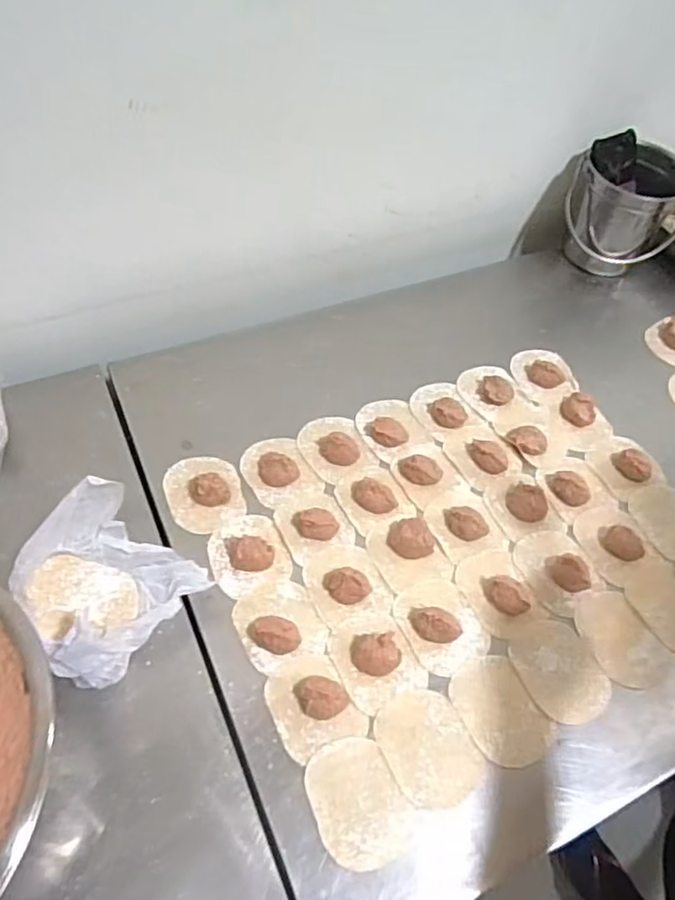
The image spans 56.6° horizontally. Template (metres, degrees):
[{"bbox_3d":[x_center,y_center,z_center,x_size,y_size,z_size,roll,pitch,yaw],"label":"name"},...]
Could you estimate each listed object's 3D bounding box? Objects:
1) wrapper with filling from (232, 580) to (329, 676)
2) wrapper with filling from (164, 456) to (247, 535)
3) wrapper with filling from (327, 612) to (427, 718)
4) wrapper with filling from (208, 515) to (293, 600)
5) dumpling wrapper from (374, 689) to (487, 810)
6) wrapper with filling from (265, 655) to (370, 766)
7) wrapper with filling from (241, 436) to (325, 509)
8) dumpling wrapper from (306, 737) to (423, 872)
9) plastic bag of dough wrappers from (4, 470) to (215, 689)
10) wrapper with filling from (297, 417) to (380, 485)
[{"bbox_3d":[-0.052,0.149,0.554,0.071,0.024,0.077,-24,63,-18],"label":"wrapper with filling"},{"bbox_3d":[-0.133,0.038,0.623,0.071,0.024,0.087,-17,61,-14],"label":"wrapper with filling"},{"bbox_3d":[0.033,0.178,0.546,0.068,0.022,0.079,-24,63,-17],"label":"wrapper with filling"},{"bbox_3d":[-0.085,0.093,0.592,0.070,0.022,0.075,-22,62,-17],"label":"wrapper with filling"},{"bbox_3d":[0.076,0.244,0.518,0.071,0.004,0.092,-25,63,-18],"label":"dumpling wrapper"},{"bbox_3d":[-0.019,0.210,0.521,0.067,0.019,0.074,-20,62,-16],"label":"wrapper with filling"},{"bbox_3d":[-0.061,0.018,0.651,0.067,0.018,0.079,-25,63,-18],"label":"wrapper with filling"},{"bbox_3d":[0.016,0.275,0.493,0.070,0.004,0.092,-29,64,-20],"label":"dumpling wrapper"},{"bbox_3d":[-0.192,0.110,0.525,0.117,0.105,0.120,36,60,17],"label":"plastic bag of dough wrappers"},{"bbox_3d":[-0.003,-0.008,0.675,0.069,0.023,0.081,-24,63,-18],"label":"wrapper with filling"}]

